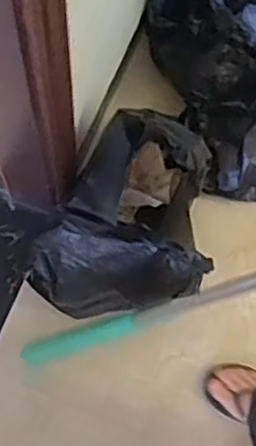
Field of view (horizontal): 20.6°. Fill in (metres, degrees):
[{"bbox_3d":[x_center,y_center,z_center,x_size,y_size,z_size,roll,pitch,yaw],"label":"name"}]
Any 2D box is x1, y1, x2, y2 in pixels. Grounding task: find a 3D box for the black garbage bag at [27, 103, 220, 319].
[{"bbox_3d":[0.016,0.015,1.209,0.264,0.257,0.344,37,76,8],"label":"black garbage bag"}]

